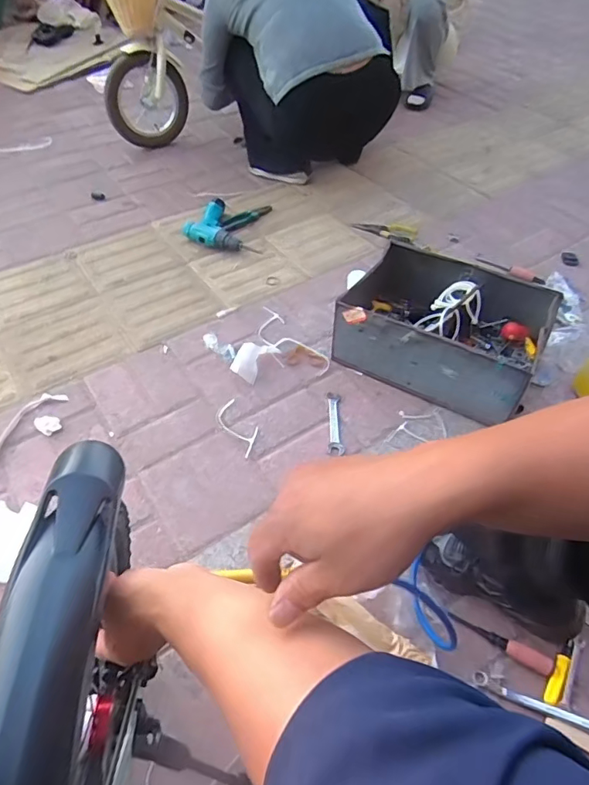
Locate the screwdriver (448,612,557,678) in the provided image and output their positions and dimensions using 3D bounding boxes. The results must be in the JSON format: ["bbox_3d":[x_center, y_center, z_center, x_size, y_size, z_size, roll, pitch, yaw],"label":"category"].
[{"bbox_3d":[0.316,0.388,0.754,0.154,0.020,0.028,22,54,14],"label":"screwdriver"}]

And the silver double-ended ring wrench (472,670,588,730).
[{"bbox_3d":[0.371,0.458,0.701,0.219,0.023,0.021,21,54,12],"label":"silver double-ended ring wrench"}]

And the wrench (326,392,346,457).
[{"bbox_3d":[0.082,0.058,1.017,0.033,0.009,0.153,1,52,-3],"label":"wrench"}]

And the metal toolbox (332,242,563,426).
[{"bbox_3d":[0.324,-0.144,1.099,0.416,0.180,0.290,26,55,16],"label":"metal toolbox"}]

